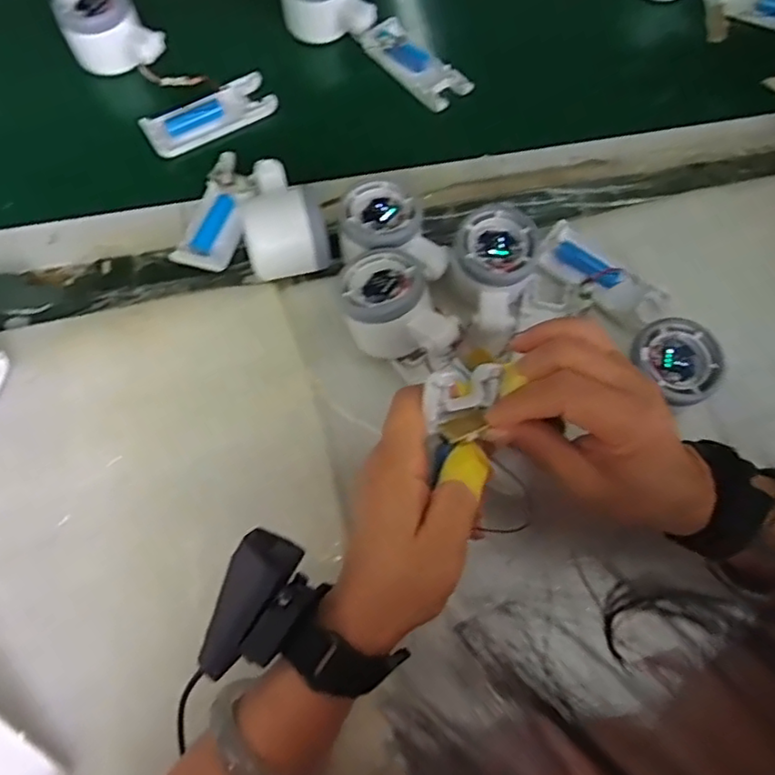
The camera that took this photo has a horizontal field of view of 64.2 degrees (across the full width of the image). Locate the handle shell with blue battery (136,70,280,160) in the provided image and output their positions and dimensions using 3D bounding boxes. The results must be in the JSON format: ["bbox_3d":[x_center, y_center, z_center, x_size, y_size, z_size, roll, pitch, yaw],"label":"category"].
[{"bbox_3d":[-0.147,-0.227,0.510,0.107,0.018,0.046,-29,73,-12],"label":"handle shell with blue battery"}]

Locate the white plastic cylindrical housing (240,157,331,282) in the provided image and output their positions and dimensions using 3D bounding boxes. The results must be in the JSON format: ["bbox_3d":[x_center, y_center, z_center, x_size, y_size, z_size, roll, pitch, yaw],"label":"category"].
[{"bbox_3d":[-0.076,-0.121,0.446,0.057,0.045,0.085,-14,71,-8],"label":"white plastic cylindrical housing"}]

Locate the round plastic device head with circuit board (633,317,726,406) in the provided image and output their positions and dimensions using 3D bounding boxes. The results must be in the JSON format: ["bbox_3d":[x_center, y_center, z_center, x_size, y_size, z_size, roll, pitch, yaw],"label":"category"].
[{"bbox_3d":[0.190,-0.017,0.402,0.050,0.020,0.058,-40,76,-15],"label":"round plastic device head with circuit board"}]

